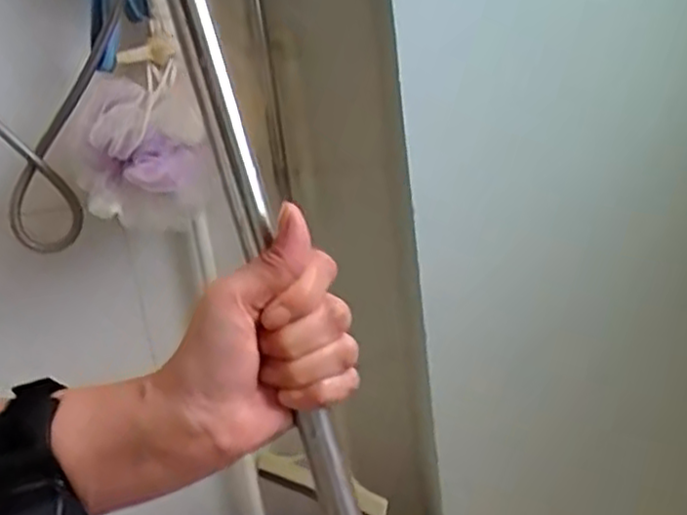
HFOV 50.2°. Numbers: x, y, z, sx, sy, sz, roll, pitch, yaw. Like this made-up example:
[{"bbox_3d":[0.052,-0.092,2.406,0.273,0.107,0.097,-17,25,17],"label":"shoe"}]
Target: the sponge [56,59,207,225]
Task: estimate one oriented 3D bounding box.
[{"bbox_3d":[-0.242,-0.122,0.853,0.154,0.168,0.131,-13,23,-13],"label":"sponge"}]

